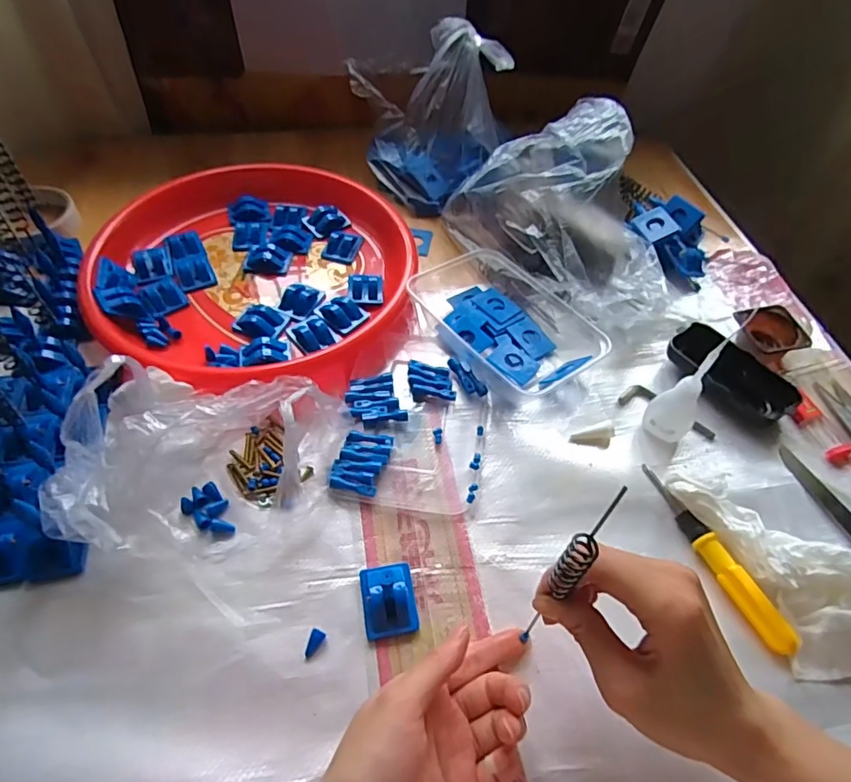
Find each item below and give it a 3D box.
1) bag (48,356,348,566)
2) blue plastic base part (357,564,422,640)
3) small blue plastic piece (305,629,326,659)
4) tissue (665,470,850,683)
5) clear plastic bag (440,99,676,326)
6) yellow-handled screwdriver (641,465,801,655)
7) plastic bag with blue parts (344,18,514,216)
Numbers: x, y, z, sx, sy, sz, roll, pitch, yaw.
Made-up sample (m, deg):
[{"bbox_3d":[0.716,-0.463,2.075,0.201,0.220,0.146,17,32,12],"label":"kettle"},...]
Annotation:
[{"bbox_3d":[-0.152,0.041,0.370,0.182,0.068,0.132,-4,52,-7],"label":"bag"},{"bbox_3d":[-0.024,0.133,0.343,0.034,0.019,0.043,-7,52,-9],"label":"blue plastic base part"},{"bbox_3d":[-0.070,0.157,0.330,0.009,0.006,0.017,24,54,15],"label":"small blue plastic piece"},{"bbox_3d":[0.265,0.105,0.365,0.118,0.042,0.156,-18,55,-17],"label":"tissue"},{"bbox_3d":[0.144,-0.176,0.512,0.136,0.137,0.231,-30,59,-24],"label":"clear plastic bag"},{"bbox_3d":[0.202,0.111,0.372,0.019,0.016,0.141,-16,54,-16],"label":"yellow-handled screwdriver"},{"bbox_3d":[0.007,-0.301,0.580,0.167,0.151,0.125,-4,52,-7],"label":"plastic bag with blue parts"}]

